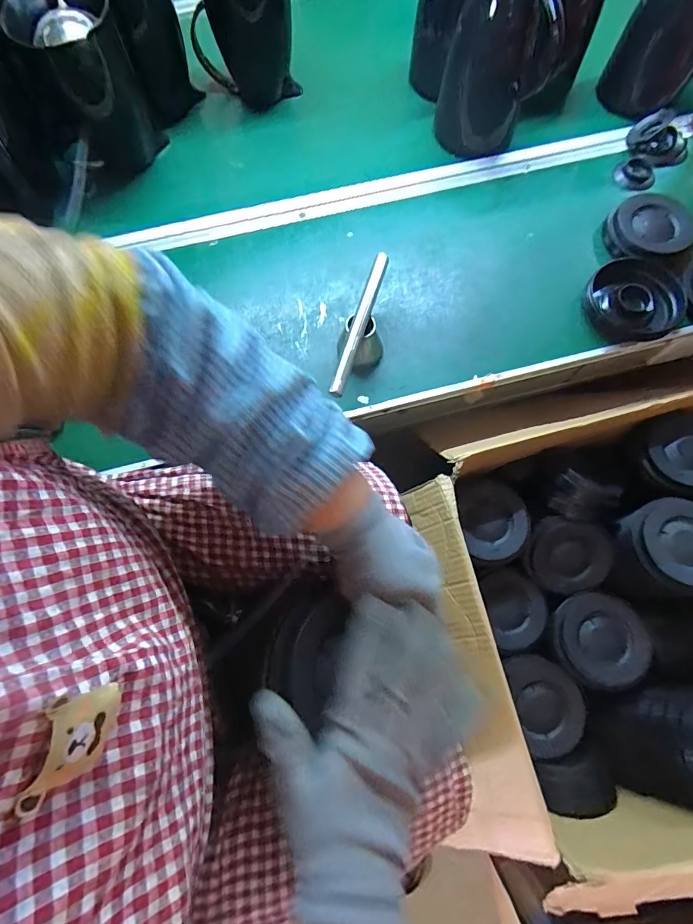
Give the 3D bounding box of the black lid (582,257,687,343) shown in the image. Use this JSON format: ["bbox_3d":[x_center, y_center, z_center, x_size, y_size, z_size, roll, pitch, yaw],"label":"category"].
[{"bbox_3d":[0.393,-0.219,0.572,0.115,0.029,0.112,0,71,1],"label":"black lid"}]

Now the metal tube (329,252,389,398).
[{"bbox_3d":[0.018,-0.172,0.515,0.014,0.020,0.205,16,72,6],"label":"metal tube"}]

